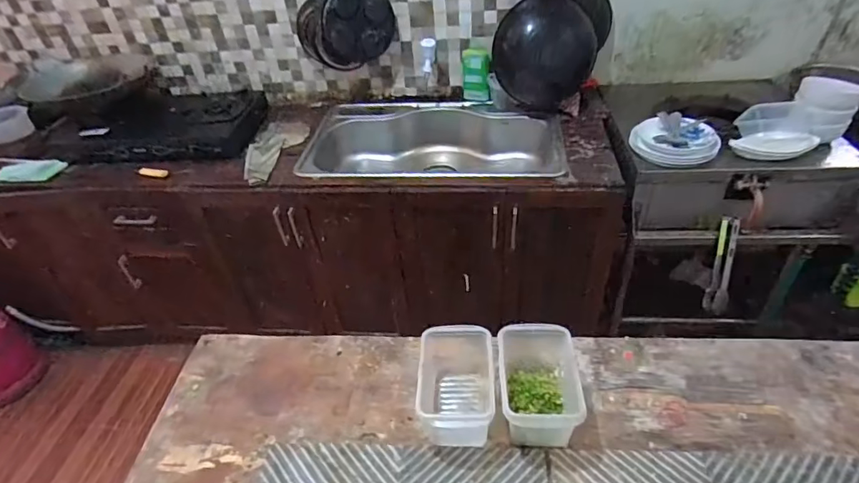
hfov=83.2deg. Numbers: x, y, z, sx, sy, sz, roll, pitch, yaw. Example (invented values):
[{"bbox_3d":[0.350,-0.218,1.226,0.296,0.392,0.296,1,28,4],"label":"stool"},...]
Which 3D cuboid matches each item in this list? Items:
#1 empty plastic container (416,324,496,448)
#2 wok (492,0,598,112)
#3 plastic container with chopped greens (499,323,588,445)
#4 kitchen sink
[{"bbox_3d":[0.041,0.204,0.709,0.102,0.101,0.175,-3,37,6],"label":"empty plastic container"},{"bbox_3d":[0.365,-0.608,1.560,0.299,0.323,0.107,21,46,29],"label":"wok"},{"bbox_3d":[0.155,0.213,0.695,0.102,0.103,0.171,-3,37,6],"label":"plastic container with chopped greens"},{"bbox_3d":[0.021,-0.295,1.666,0.835,0.218,0.461,4,41,12],"label":"kitchen sink"}]

